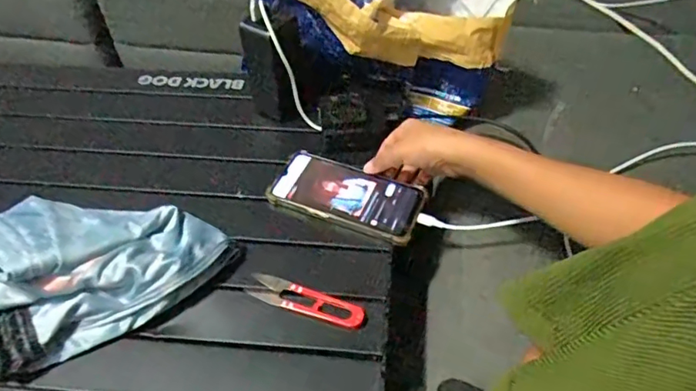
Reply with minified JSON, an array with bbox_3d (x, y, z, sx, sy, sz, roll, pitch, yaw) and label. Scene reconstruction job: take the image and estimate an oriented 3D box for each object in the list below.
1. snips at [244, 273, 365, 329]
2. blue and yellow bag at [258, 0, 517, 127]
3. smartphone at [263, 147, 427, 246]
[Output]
[{"bbox_3d":[-0.041,0.101,0.517,0.117,0.010,0.028,16,50,15],"label":"snips"},{"bbox_3d":[0.057,-0.206,0.685,0.272,0.182,0.130,10,49,10],"label":"blue and yellow bag"},{"bbox_3d":[-0.002,-0.002,0.603,0.166,0.013,0.078,19,51,17],"label":"smartphone"}]

